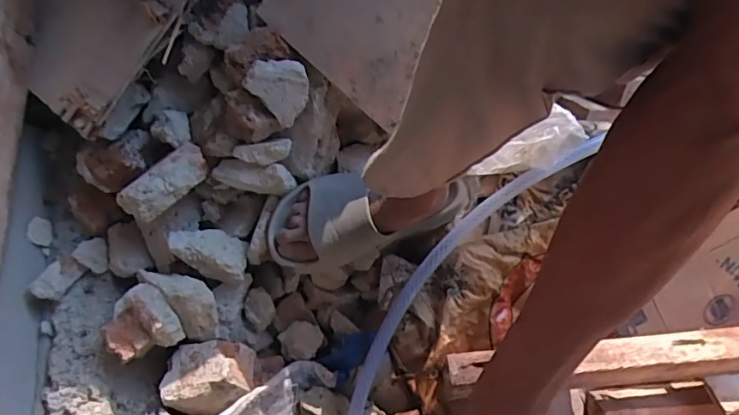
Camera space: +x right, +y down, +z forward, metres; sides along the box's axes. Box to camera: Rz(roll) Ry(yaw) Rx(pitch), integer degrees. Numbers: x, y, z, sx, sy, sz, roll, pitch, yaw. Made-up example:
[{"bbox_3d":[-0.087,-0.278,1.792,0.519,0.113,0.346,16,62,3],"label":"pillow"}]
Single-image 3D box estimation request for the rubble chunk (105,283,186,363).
[{"bbox_3d":[-0.275,0.137,0.604,0.078,0.042,0.079,-27,72,-7],"label":"rubble chunk"}]

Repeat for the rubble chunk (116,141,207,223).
[{"bbox_3d":[-0.248,-0.031,0.604,0.109,0.036,0.044,-41,74,-11],"label":"rubble chunk"}]

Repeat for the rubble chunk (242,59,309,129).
[{"bbox_3d":[-0.106,-0.143,0.595,0.060,0.056,0.058,36,76,13],"label":"rubble chunk"}]

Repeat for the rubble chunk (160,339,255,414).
[{"bbox_3d":[-0.199,0.210,0.616,0.106,0.061,0.085,-3,71,1],"label":"rubble chunk"}]

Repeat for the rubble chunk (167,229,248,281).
[{"bbox_3d":[-0.210,0.057,0.653,0.100,0.033,0.054,24,48,-22],"label":"rubble chunk"}]

